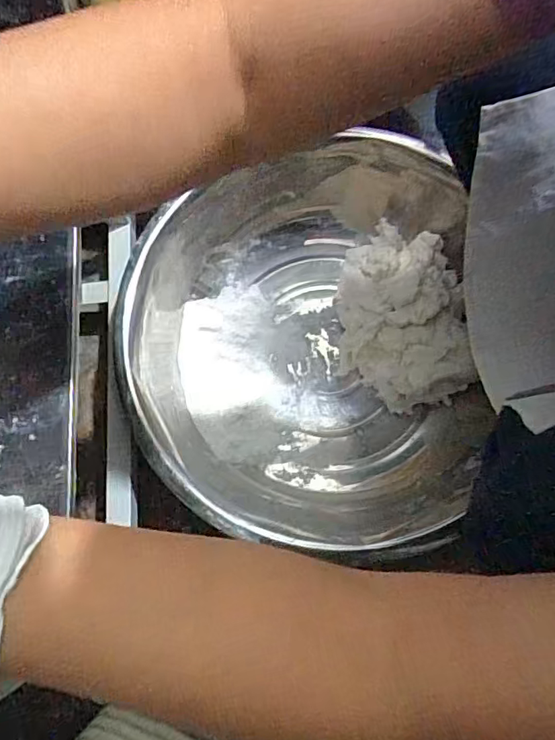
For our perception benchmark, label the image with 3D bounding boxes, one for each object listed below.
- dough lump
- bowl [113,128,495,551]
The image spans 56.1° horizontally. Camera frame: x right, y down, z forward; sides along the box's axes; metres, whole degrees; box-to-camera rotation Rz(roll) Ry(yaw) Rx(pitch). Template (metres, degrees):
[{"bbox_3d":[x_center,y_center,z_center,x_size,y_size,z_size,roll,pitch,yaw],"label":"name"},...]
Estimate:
[{"bbox_3d":[0.153,-0.069,0.639,0.152,0.100,0.224,0,76,1],"label":"dough lump"},{"bbox_3d":[0.042,-0.015,0.610,0.381,0.143,0.397,0,76,1],"label":"bowl"}]

